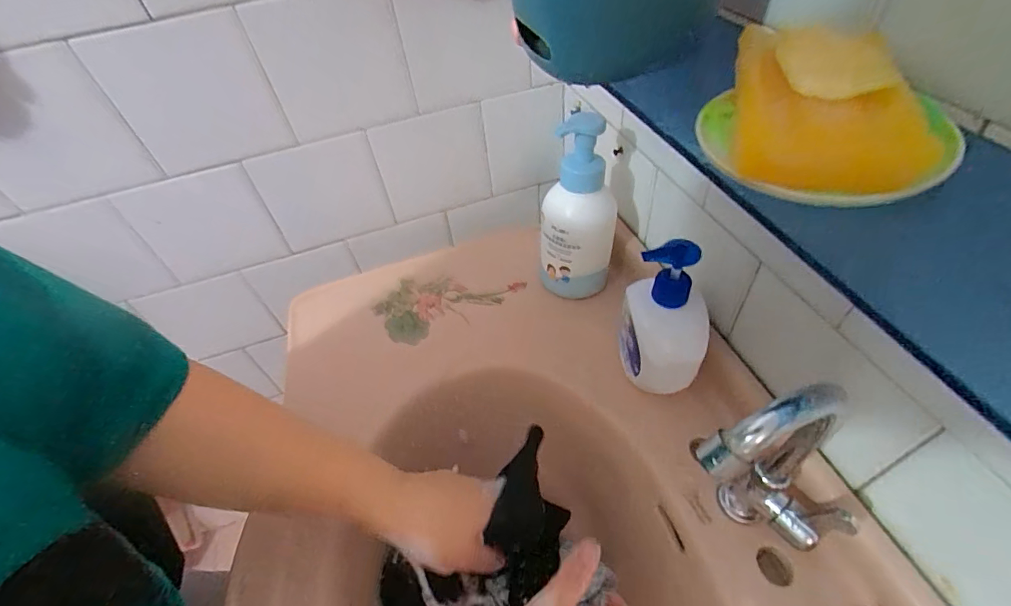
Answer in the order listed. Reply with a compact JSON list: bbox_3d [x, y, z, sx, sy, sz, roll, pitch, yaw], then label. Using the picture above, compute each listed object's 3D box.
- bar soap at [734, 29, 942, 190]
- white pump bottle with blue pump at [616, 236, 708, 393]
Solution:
[{"bbox_3d":[0.132,-0.083,0.193,0.063,0.034,0.078,3,50,9],"label":"bar soap"},{"bbox_3d":[0.144,0.015,0.421,0.080,0.164,0.084,13,52,17],"label":"white pump bottle with blue pump"}]

